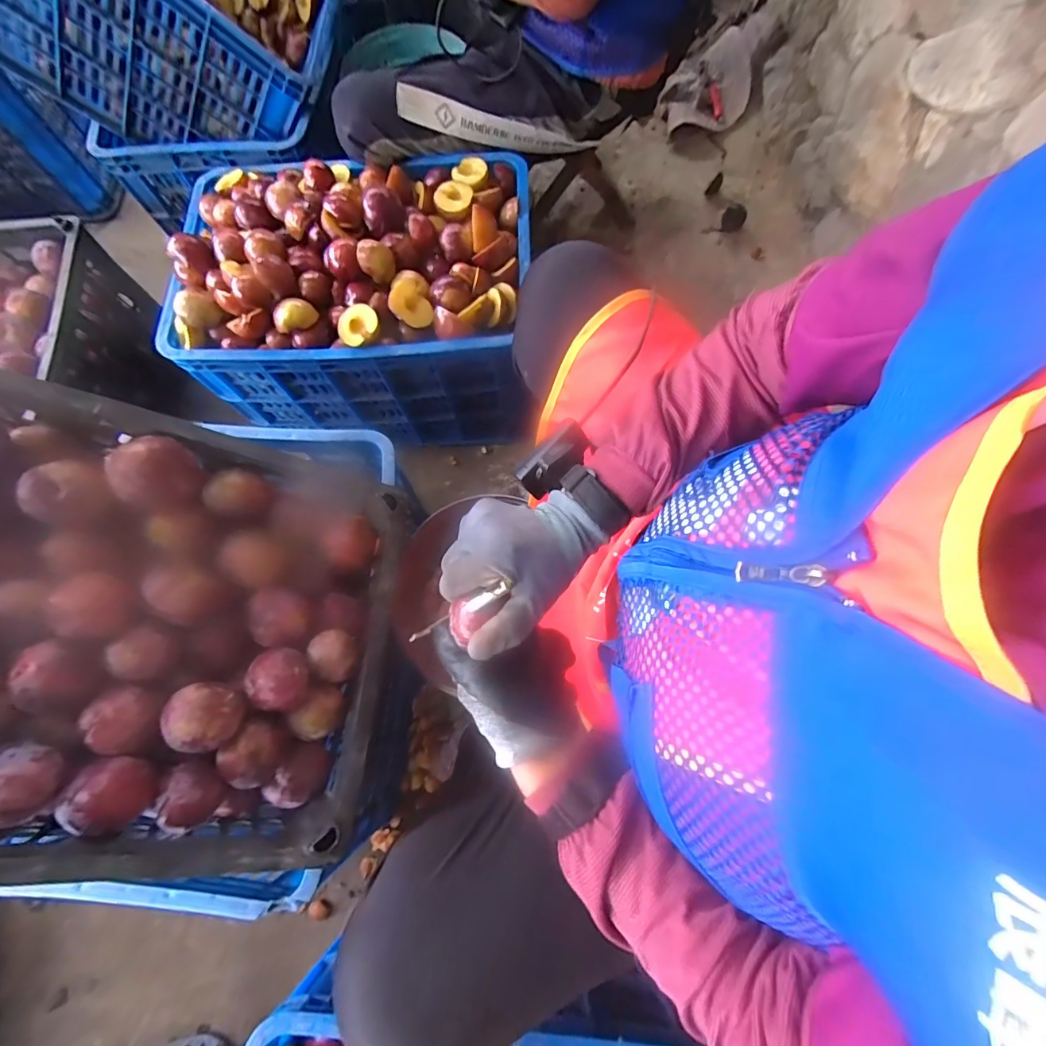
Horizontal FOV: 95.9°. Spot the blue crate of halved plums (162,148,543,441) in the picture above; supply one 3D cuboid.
[{"bbox_3d":[-0.255,-0.393,0.824,0.509,0.326,0.390,-1,74,0],"label":"blue crate of halved plums"}]

